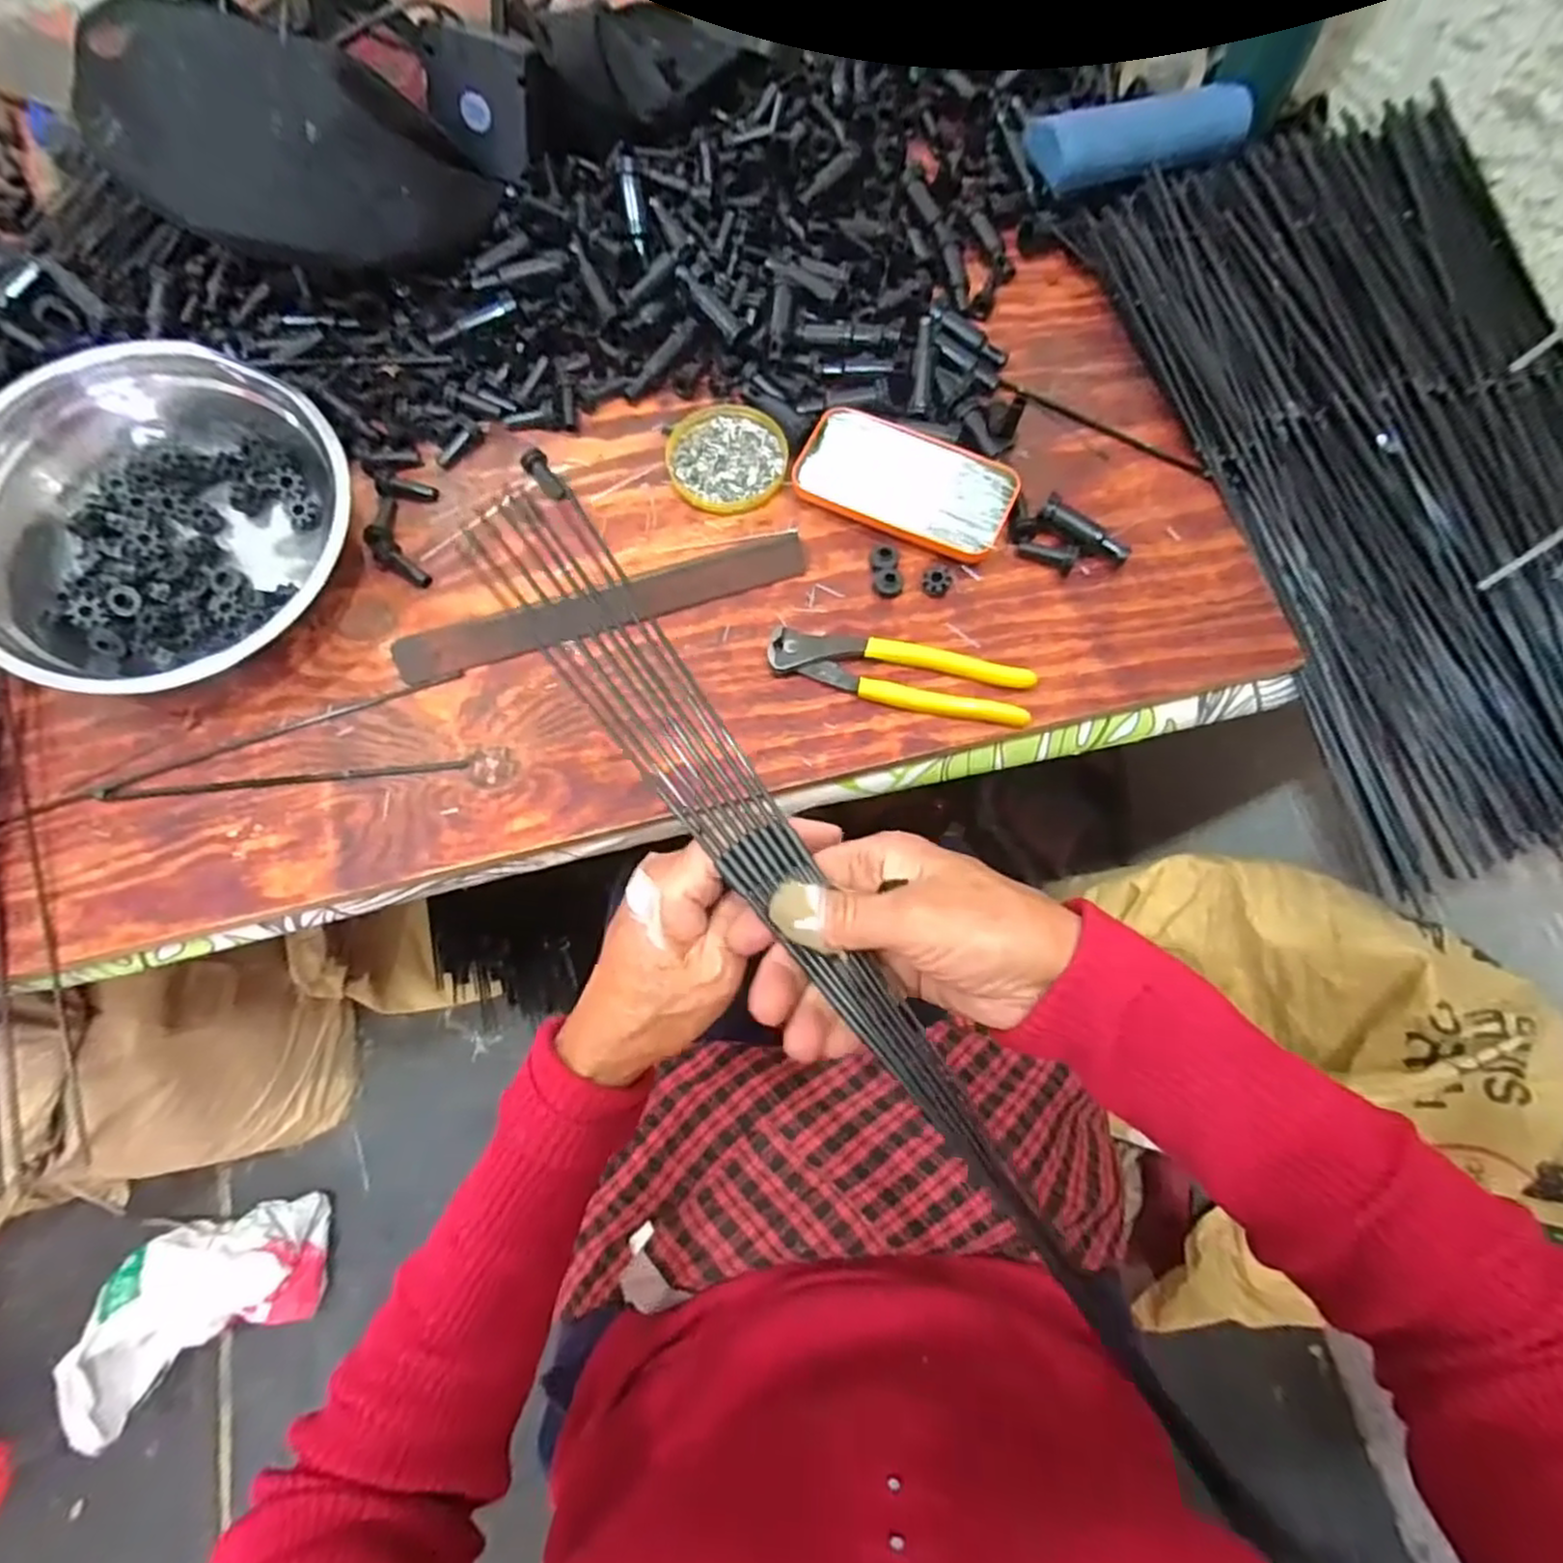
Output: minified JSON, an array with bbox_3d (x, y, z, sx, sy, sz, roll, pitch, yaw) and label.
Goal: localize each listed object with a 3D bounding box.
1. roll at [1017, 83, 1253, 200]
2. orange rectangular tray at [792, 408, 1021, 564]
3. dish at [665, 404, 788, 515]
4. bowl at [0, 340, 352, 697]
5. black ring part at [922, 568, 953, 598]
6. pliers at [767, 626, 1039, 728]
[{"bbox_3d":[0.279,-0.498,0.568,0.165,0.045,0.058,-13,72,-5],"label":"roll"},{"bbox_3d":[0.085,-0.205,0.492,0.143,0.011,0.077,26,73,8],"label":"orange rectangular tray"},{"bbox_3d":[-0.038,-0.230,0.513,0.081,0.008,0.087,0,71,0],"label":"dish"},{"bbox_3d":[-0.378,-0.156,0.449,0.226,0.075,0.199,6,83,-1],"label":"bowl"},{"bbox_3d":[0.103,-0.133,0.478,0.018,0.011,0.018,0,71,0],"label":"black ring part"},{"bbox_3d":[0.075,-0.067,0.459,0.165,0.014,0.040,12,72,3],"label":"pliers"}]

